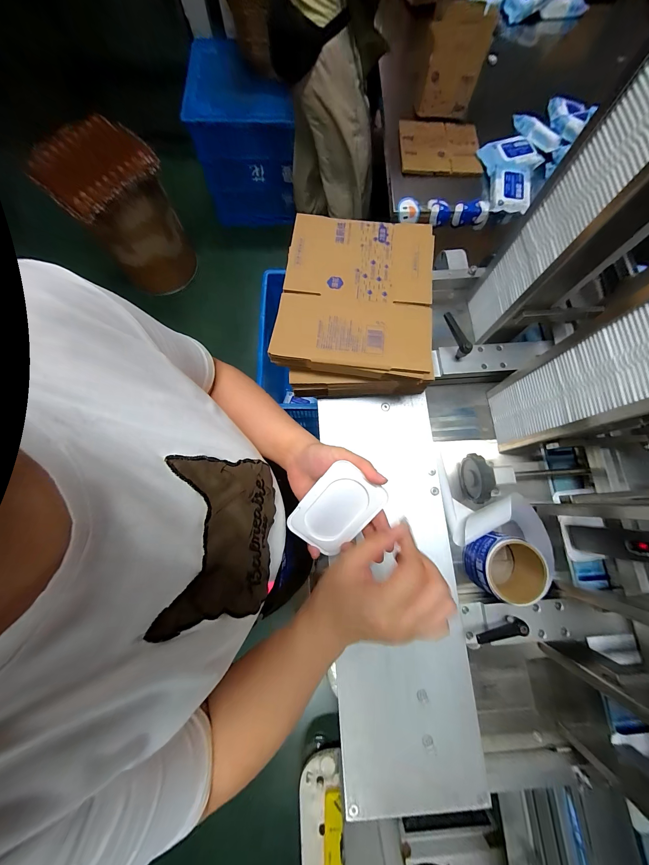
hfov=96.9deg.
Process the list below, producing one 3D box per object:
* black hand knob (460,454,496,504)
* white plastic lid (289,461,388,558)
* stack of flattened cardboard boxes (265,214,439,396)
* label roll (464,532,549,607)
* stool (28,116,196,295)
[{"bbox_3d":[0.240,0.072,0.452,0.025,0.069,0.073,-4,77,-1],"label":"black hand knob"},{"bbox_3d":[0.012,0.089,0.325,0.071,0.004,0.107,38,107,-1],"label":"white plastic lid"},{"bbox_3d":[0.046,-0.195,0.448,0.220,0.087,0.264,2,77,0],"label":"stack of flattened cardboard boxes"},{"bbox_3d":[0.266,0.201,0.427,0.095,0.063,0.087,0,77,0],"label":"label roll"},{"bbox_3d":[-0.901,-0.998,1.350,0.400,0.478,0.407,-39,80,-9],"label":"stool"}]

